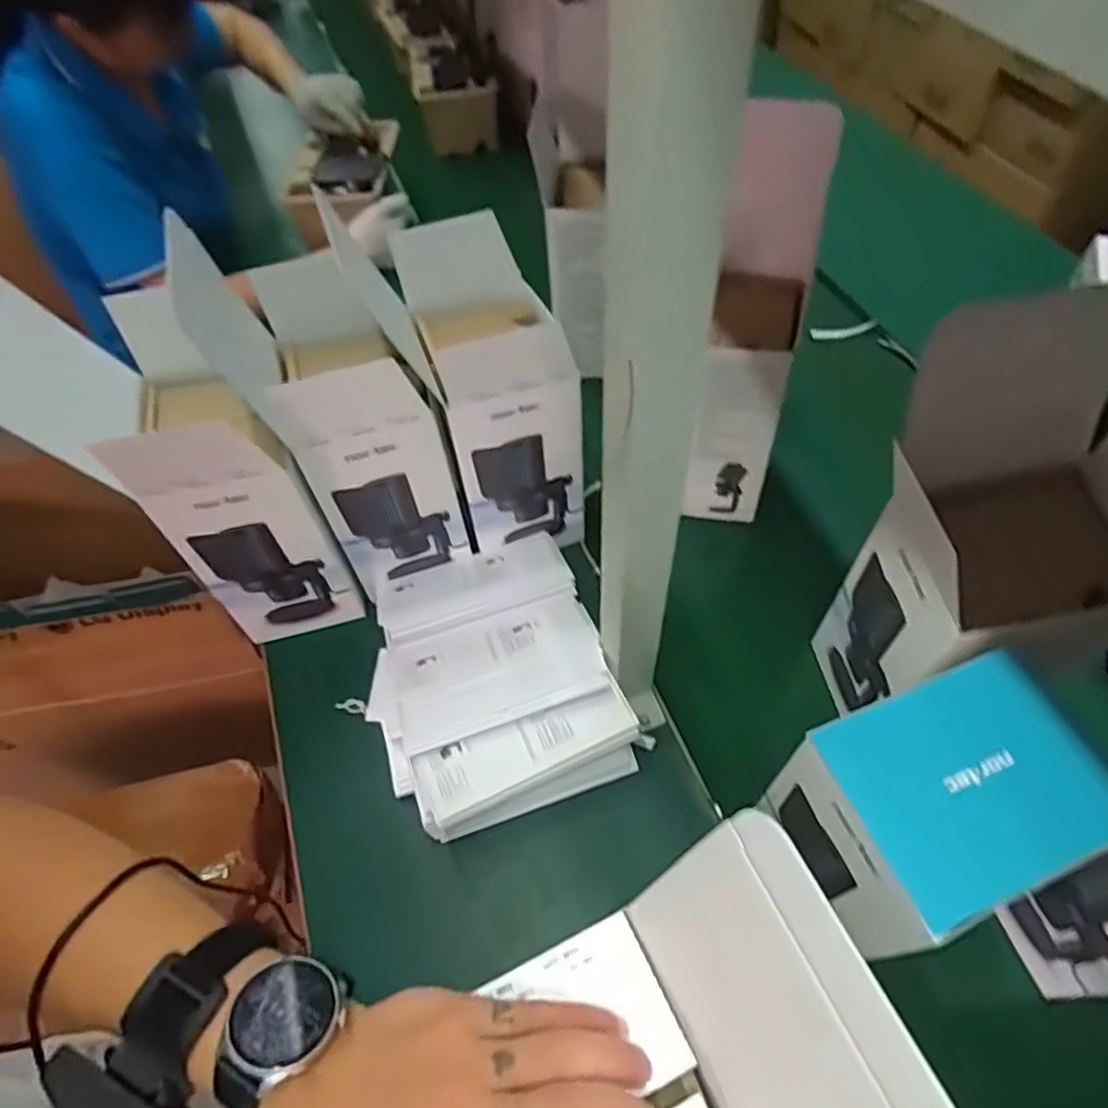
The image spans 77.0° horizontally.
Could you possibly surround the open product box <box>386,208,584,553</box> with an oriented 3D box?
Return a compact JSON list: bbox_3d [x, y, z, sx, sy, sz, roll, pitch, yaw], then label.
[{"bbox_3d":[-0.054,-0.154,0.662,0.119,0.265,0.167,-18,57,-7],"label":"open product box"}]

